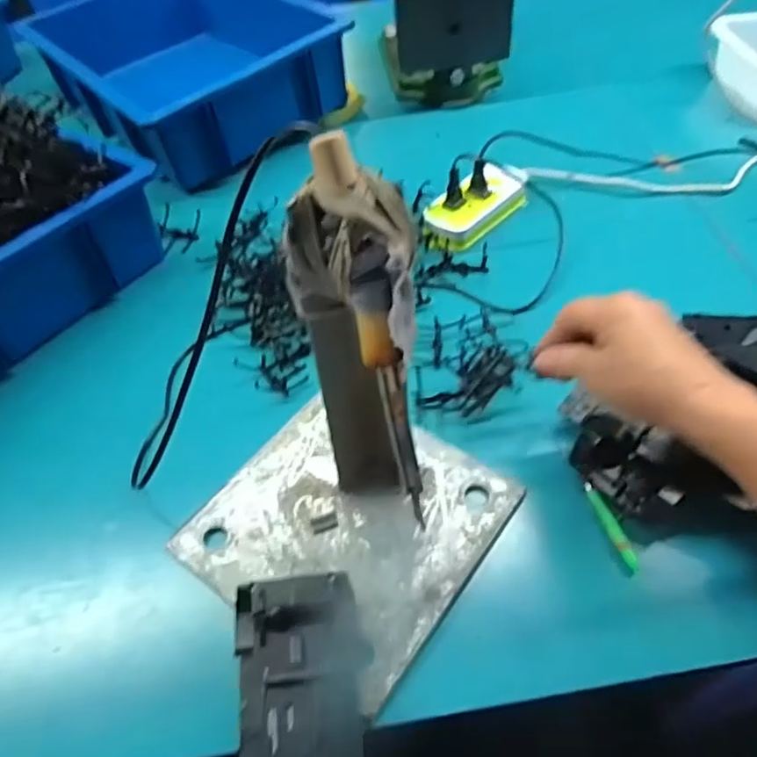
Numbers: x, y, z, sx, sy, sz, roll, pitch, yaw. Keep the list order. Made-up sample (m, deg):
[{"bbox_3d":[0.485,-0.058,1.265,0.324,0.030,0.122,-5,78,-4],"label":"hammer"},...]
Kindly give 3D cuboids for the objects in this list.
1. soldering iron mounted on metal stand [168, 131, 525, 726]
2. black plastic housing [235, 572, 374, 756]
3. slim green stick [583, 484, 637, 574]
[{"bbox_3d":[-0.032,0.026,0.359,0.196,0.259,0.191,28,58,25],"label":"soldering iron mounted on metal stand"},{"bbox_3d":[-0.041,0.215,0.340,0.074,0.029,0.199,-8,58,-2],"label":"black plastic housing"},{"bbox_3d":[0.168,0.106,0.439,0.010,0.010,0.069,-18,51,-11],"label":"slim green stick"}]

